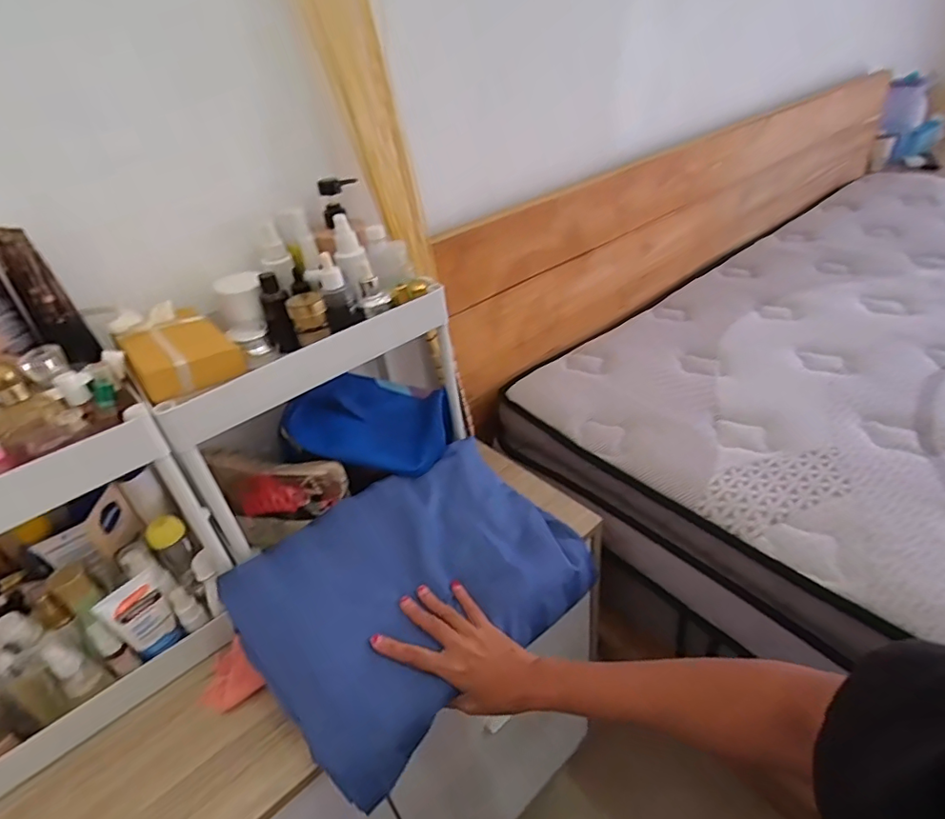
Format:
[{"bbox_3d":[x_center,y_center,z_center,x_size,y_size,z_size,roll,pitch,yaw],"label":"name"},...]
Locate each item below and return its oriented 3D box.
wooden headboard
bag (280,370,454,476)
[{"bbox_3d":[0.610,-0.506,1.317,1.694,0.350,0.104,-31,41,-29],"label":"wooden headboard"},{"bbox_3d":[-0.140,0.008,0.734,0.212,0.077,0.168,0,36,11],"label":"bag"}]

